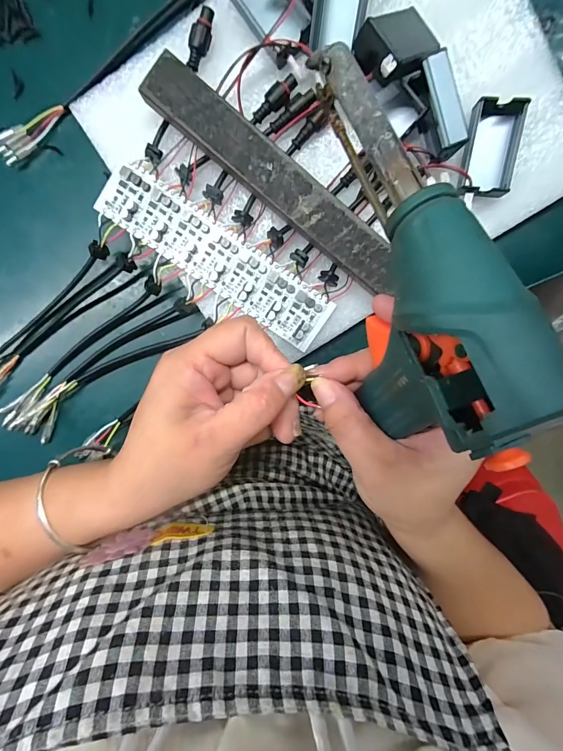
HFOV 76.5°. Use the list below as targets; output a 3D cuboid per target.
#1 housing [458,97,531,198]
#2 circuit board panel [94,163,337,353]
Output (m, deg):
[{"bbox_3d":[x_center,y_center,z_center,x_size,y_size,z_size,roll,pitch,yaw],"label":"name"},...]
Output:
[{"bbox_3d":[0.134,-0.141,0.224,0.035,0.014,0.051,8,98,0],"label":"housing"},{"bbox_3d":[-0.044,-0.080,0.247,0.170,0.004,0.041,33,98,-5],"label":"circuit board panel"}]

